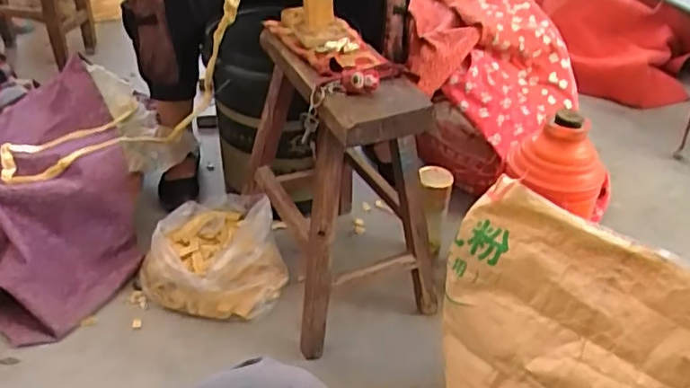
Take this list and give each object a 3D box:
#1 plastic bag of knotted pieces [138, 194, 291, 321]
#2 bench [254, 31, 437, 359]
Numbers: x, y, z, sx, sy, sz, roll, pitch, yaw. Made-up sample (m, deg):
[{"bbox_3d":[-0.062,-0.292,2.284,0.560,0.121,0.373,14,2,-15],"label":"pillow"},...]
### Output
[{"bbox_3d":[-0.223,0.101,1.142,0.242,0.121,0.227,12,35,13],"label":"plastic bag of knotted pieces"},{"bbox_3d":[-0.008,-0.033,1.070,0.247,0.392,0.355,-11,36,-20],"label":"bench"}]

